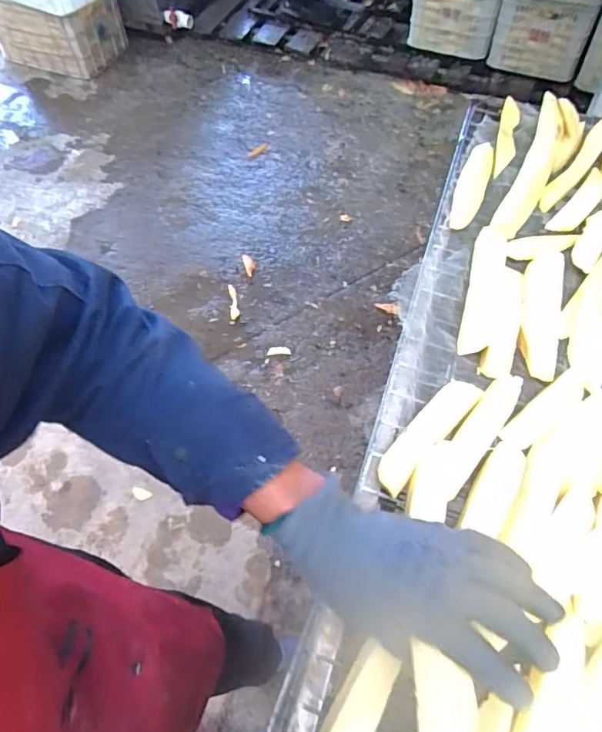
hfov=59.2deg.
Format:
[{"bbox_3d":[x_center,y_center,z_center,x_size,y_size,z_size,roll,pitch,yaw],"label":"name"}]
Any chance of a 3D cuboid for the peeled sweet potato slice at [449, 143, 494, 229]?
[{"bbox_3d":[0.215,-0.228,0.667,0.037,0.008,0.148,17,60,12],"label":"peeled sweet potato slice"}]

